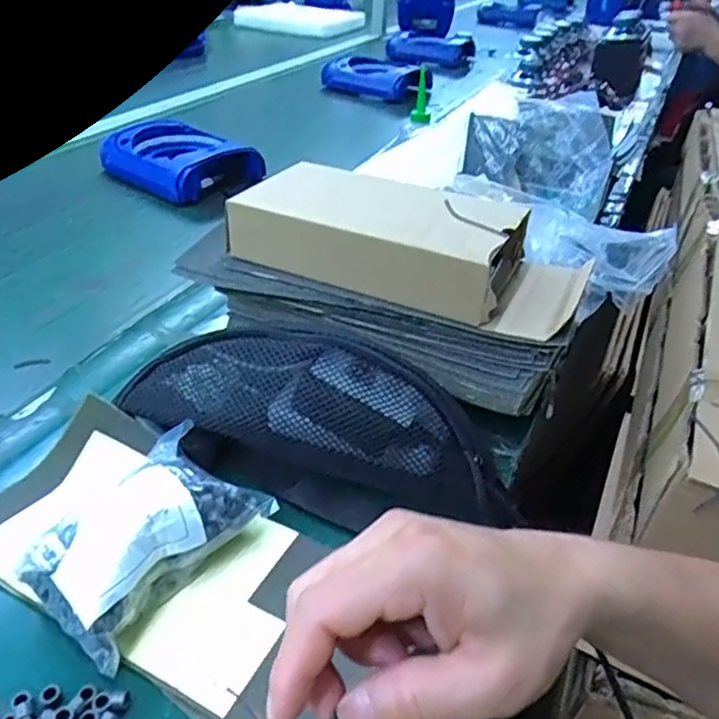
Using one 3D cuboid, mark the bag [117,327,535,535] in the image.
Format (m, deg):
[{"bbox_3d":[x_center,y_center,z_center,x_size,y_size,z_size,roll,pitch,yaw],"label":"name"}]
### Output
[{"bbox_3d":[-0.030,0.045,0.453,0.281,0.093,0.089,16,41,18],"label":"bag"}]

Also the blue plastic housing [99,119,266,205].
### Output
[{"bbox_3d":[-0.271,-0.307,0.944,0.219,0.062,0.160,28,45,29],"label":"blue plastic housing"}]

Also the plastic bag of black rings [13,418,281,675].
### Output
[{"bbox_3d":[-0.135,0.110,0.396,0.097,0.053,0.136,26,44,27],"label":"plastic bag of black rings"}]

